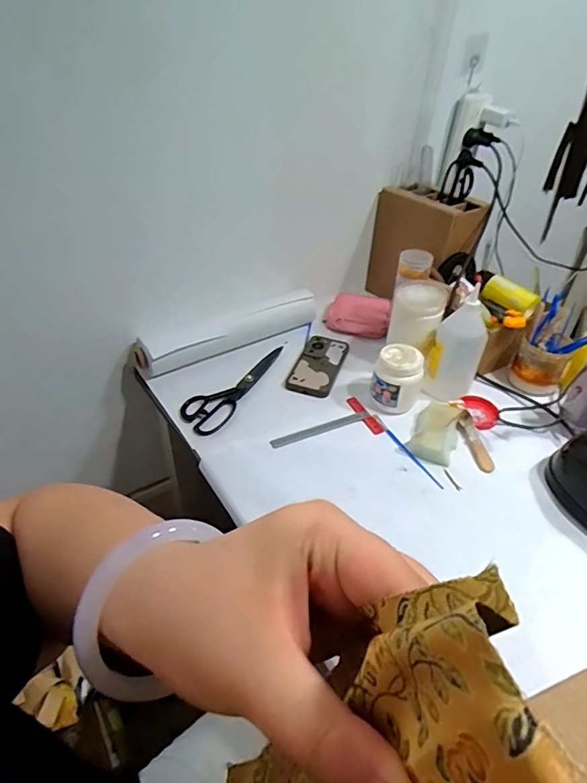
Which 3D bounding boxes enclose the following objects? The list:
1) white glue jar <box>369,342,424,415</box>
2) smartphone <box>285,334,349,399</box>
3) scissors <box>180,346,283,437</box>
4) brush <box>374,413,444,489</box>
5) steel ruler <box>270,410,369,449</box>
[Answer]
[{"bbox_3d":[0.168,-0.019,0.772,0.077,0.093,0.076,13,40,13],"label":"white glue jar"},{"bbox_3d":[0.048,-0.053,0.868,0.079,0.015,0.175,14,41,14],"label":"smartphone"},{"bbox_3d":[-0.103,-0.015,0.812,0.074,0.020,0.240,19,42,19],"label":"scissors"},{"bbox_3d":[0.170,0.089,0.719,0.011,0.005,0.165,-17,43,-22],"label":"brush"},{"bbox_3d":[0.044,0.059,0.750,0.168,0.004,0.016,-16,52,-18],"label":"steel ruler"}]

